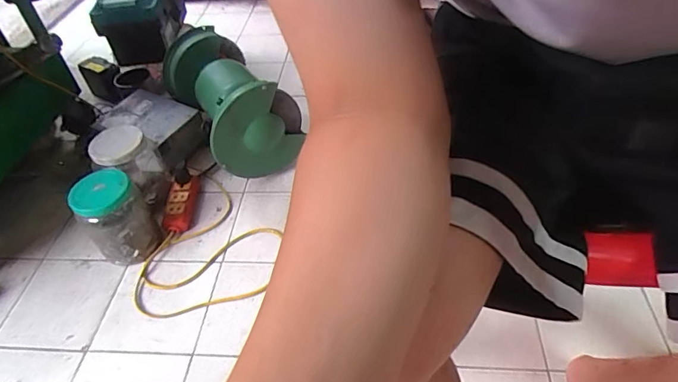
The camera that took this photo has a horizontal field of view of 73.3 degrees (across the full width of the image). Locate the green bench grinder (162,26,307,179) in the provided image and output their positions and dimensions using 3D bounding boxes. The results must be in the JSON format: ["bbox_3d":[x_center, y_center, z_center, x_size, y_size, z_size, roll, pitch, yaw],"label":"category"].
[{"bbox_3d":[-0.271,-0.218,1.087,0.194,0.207,0.395,-27,49,-20],"label":"green bench grinder"}]

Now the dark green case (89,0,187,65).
[{"bbox_3d":[-0.517,-0.488,1.194,0.147,0.164,0.324,-4,45,2],"label":"dark green case"}]

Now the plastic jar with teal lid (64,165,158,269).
[{"bbox_3d":[-0.444,0.053,0.915,0.112,0.184,0.123,-3,45,3],"label":"plastic jar with teal lid"}]

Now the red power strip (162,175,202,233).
[{"bbox_3d":[-0.351,0.027,1.026,0.058,0.046,0.152,-3,45,2],"label":"red power strip"}]

